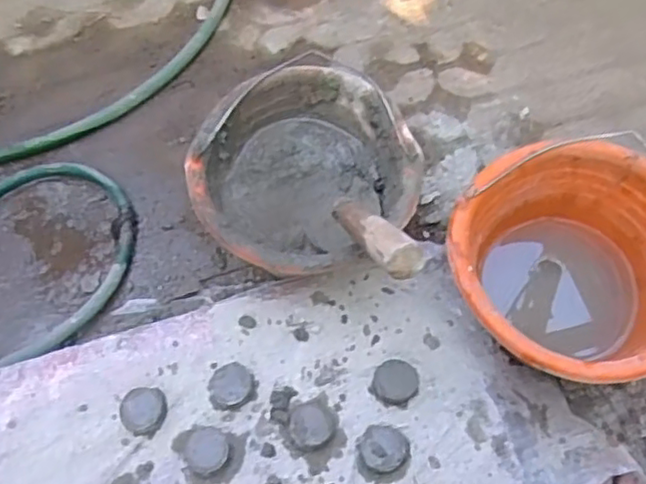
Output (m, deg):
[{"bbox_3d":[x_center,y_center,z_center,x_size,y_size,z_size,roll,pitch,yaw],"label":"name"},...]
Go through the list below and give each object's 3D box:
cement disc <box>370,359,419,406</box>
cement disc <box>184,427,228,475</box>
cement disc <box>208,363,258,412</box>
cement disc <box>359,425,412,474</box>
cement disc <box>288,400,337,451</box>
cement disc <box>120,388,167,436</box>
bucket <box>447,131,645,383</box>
[{"bbox_3d":[0.075,0.143,0.678,0.044,0.011,0.048,0,62,-1],"label":"cement disc"},{"bbox_3d":[-0.113,0.202,0.643,0.045,0.022,0.041,0,62,-1],"label":"cement disc"},{"bbox_3d":[-0.092,0.145,0.675,0.048,0.020,0.046,0,62,-1],"label":"cement disc"},{"bbox_3d":[0.060,0.200,0.644,0.048,0.021,0.046,0,62,-1],"label":"cement disc"},{"bbox_3d":[-0.010,0.180,0.654,0.049,0.021,0.043,-26,65,-14],"label":"cement disc"},{"bbox_3d":[-0.180,0.169,0.663,0.042,0.025,0.043,0,62,-1],"label":"cement disc"},{"bbox_3d":[0.254,0.045,0.719,0.243,0.181,0.246,0,62,-1],"label":"bucket"}]

